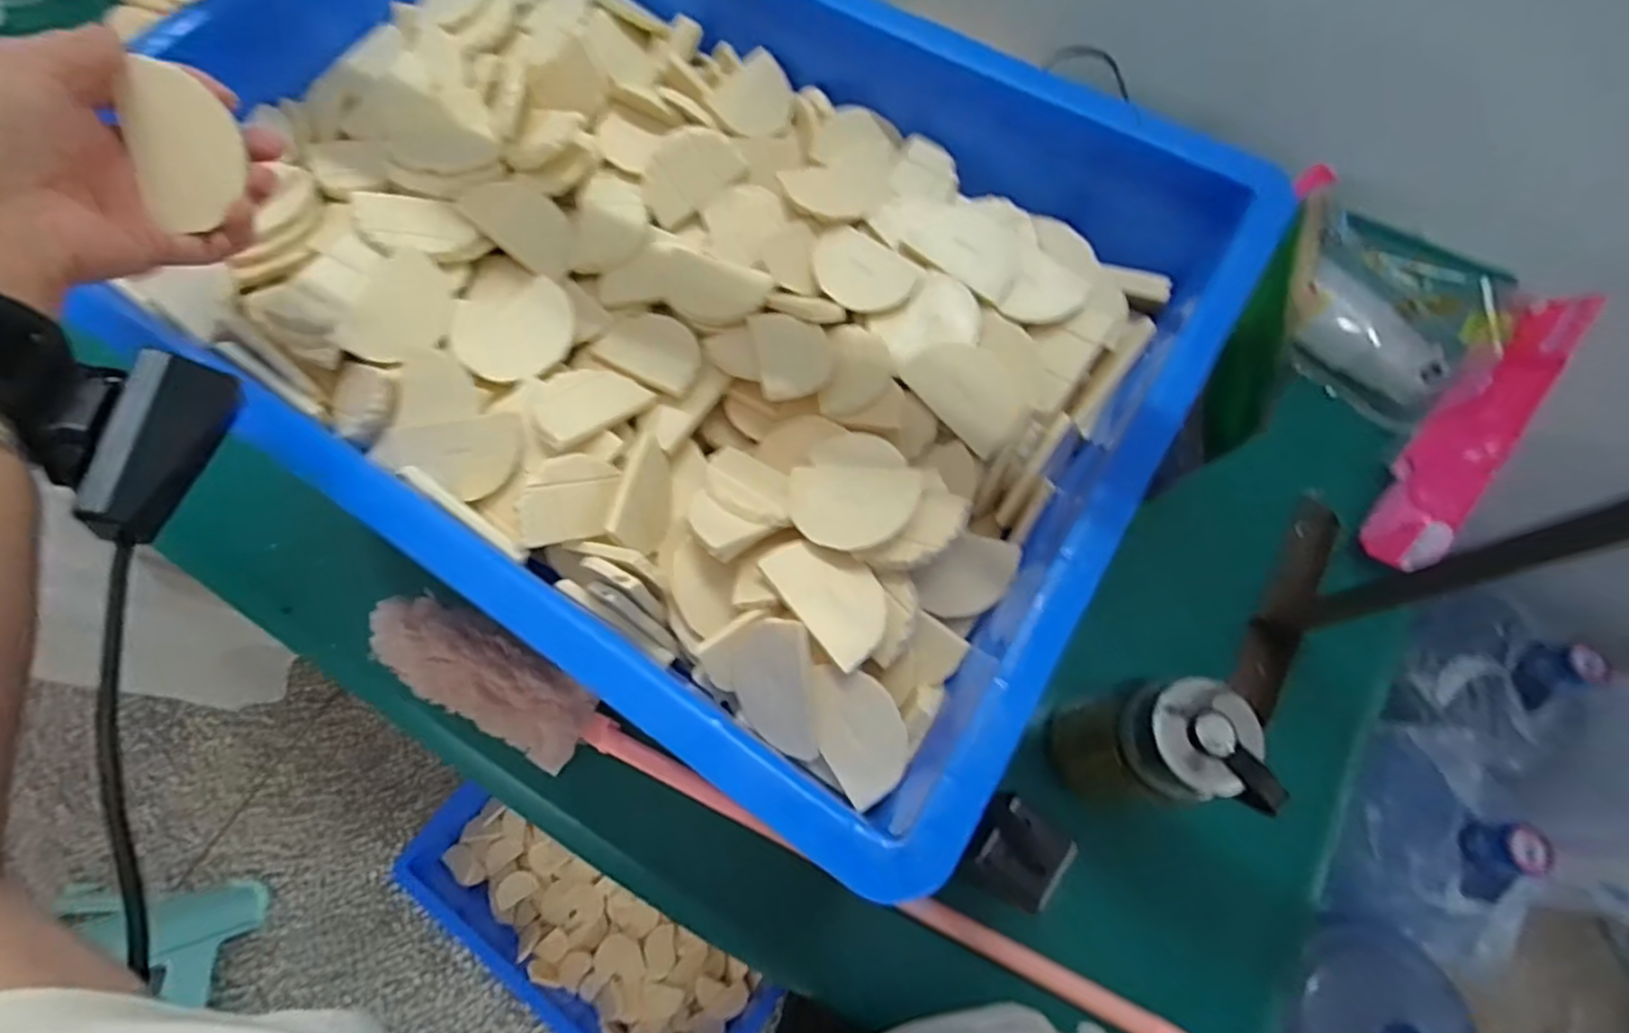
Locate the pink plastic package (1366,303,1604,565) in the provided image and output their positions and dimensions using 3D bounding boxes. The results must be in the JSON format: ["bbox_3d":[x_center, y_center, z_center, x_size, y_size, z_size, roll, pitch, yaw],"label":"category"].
[{"bbox_3d":[0.563,-0.076,0.589,0.058,0.036,0.271,34,92,11],"label":"pink plastic package"}]

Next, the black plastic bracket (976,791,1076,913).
[{"bbox_3d":[0.128,0.205,0.423,0.051,0.019,0.050,34,74,11],"label":"black plastic bracket"}]

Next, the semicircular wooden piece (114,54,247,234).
[{"bbox_3d":[-0.272,-0.159,0.300,0.037,0.004,0.062,5,106,-16],"label":"semicircular wooden piece"}]

